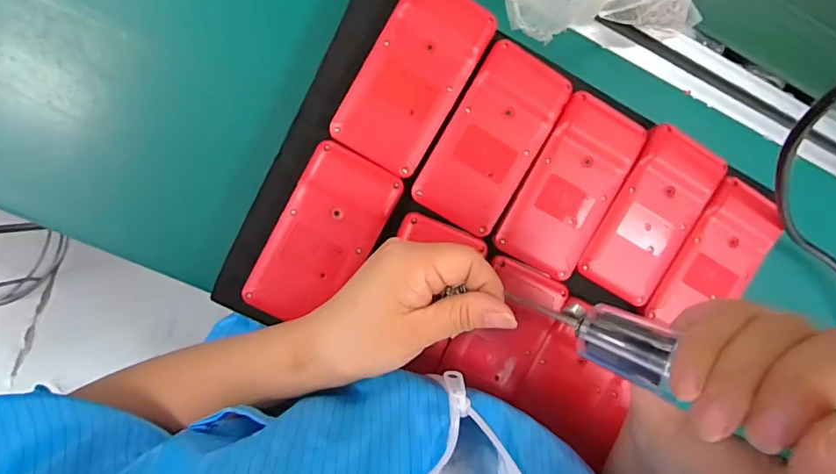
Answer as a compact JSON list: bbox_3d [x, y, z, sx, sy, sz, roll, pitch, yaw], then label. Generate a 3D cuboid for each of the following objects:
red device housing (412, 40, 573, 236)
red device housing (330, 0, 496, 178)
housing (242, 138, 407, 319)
[{"bbox_3d":[0.049,-0.064,0.324,0.061,0.015,0.118,29,91,-10],"label":"red device housing"},{"bbox_3d":[-0.003,-0.102,0.314,0.062,0.017,0.116,29,91,-10],"label":"red device housing"},{"bbox_3d":[-0.062,0.001,0.322,0.061,0.019,0.116,28,92,-10],"label":"housing"}]

